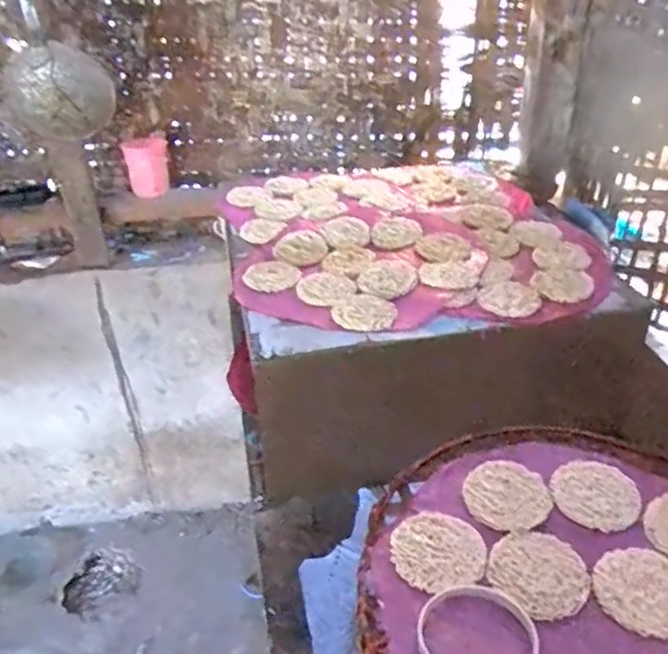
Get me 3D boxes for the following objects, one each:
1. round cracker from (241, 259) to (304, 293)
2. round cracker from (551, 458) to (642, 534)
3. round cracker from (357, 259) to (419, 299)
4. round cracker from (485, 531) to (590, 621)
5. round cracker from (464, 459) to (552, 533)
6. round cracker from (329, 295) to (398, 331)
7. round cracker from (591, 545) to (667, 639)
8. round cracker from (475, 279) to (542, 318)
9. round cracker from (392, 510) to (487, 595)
[{"bbox_3d":[-0.086,-0.074,0.928,0.074,0.014,0.071,-1,33,1],"label":"round cracker"},{"bbox_3d":[0.248,0.157,0.620,0.076,0.004,0.083,-1,33,1],"label":"round cracker"},{"bbox_3d":[0.076,-0.067,0.905,0.092,0.009,0.079,-29,42,-35],"label":"round cracker"},{"bbox_3d":[0.173,0.204,0.549,0.080,0.004,0.078,-1,33,1],"label":"round cracker"},{"bbox_3d":[0.165,0.158,0.623,0.076,0.005,0.086,0,33,2],"label":"round cracker"},{"bbox_3d":[0.041,-0.019,0.840,0.078,0.005,0.075,-1,33,1],"label":"round cracker"},{"bbox_3d":[0.255,0.214,0.532,0.077,0.007,0.083,-1,33,1],"label":"round cracker"},{"bbox_3d":[0.229,-0.040,0.862,0.077,0.005,0.083,-1,33,1],"label":"round cracker"},{"bbox_3d":[0.091,0.191,0.571,0.078,0.005,0.078,-1,33,1],"label":"round cracker"}]

